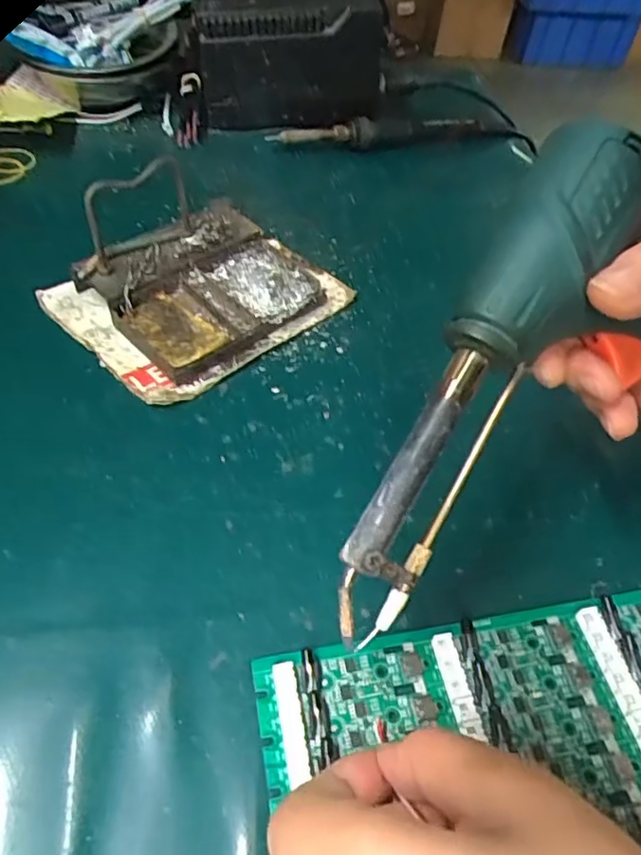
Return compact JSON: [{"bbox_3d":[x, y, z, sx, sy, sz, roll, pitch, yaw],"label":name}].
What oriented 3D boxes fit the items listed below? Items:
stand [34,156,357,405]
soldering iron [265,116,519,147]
[{"bbox_3d":[-0.068,-0.098,0.341,0.150,0.070,0.118,-35,61,-29],"label":"stand"},{"bbox_3d":[0.067,-0.245,0.503,0.216,0.023,0.019,-7,51,-11],"label":"soldering iron"}]

